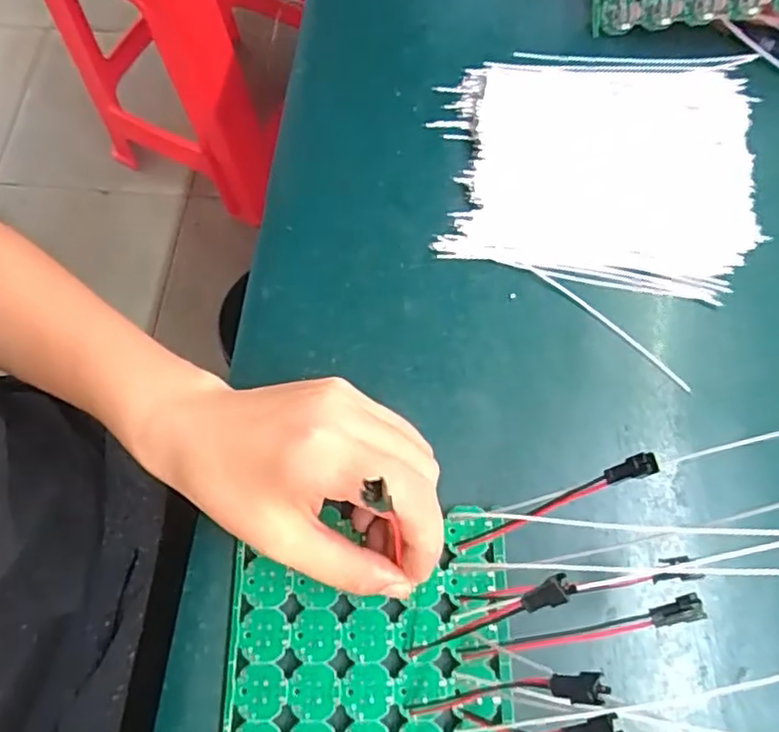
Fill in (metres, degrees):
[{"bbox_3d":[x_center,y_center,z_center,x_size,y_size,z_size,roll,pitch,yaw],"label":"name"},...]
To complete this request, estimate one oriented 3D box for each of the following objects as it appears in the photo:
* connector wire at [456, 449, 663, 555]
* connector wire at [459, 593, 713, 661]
[{"bbox_3d":[0.063,0.058,0.255,0.008,0.101,0.008,-2,62,-43],"label":"connector wire"},{"bbox_3d":[0.071,0.104,0.249,0.098,0.009,0.008,-23,68,23],"label":"connector wire"}]

